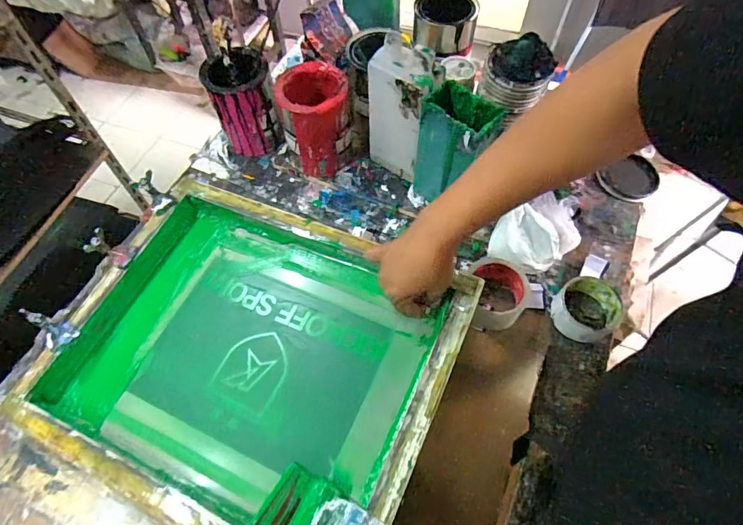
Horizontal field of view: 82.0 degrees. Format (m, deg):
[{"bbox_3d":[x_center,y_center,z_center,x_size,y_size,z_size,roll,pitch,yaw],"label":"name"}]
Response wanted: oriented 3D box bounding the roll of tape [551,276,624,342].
[{"bbox_3d":[0.305,0.066,0.604,0.097,0.044,0.081,-32,65,-15],"label":"roll of tape"}]

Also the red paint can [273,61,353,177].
[{"bbox_3d":[-0.085,-0.227,0.686,0.119,0.138,0.113,-9,61,-4],"label":"red paint can"}]

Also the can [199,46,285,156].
[{"bbox_3d":[-0.214,-0.267,0.726,0.098,0.141,0.093,-1,61,1],"label":"can"}]

